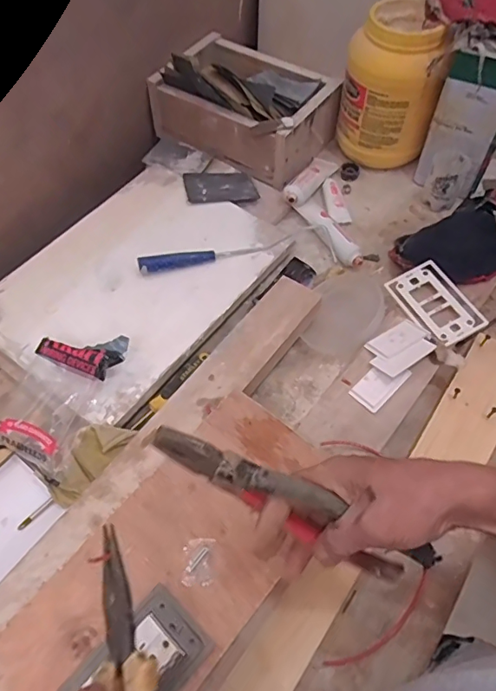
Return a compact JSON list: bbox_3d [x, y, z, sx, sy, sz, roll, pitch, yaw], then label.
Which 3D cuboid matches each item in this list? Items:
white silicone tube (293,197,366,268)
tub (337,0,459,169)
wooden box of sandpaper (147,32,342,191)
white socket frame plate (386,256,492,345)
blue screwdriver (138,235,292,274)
[{"bbox_3d":[0.132,-0.180,0.783,0.047,0.035,0.158,-28,62,-16],"label":"white silicone tube"},{"bbox_3d":[0.229,-0.424,0.814,0.140,0.199,0.144,8,59,5],"label":"tub"},{"bbox_3d":[-0.006,-0.432,0.877,0.303,0.109,0.205,34,64,19],"label":"wooden box of sandpaper"},{"bbox_3d":[0.248,-0.059,0.658,0.077,0.018,0.121,-22,61,-13],"label":"white socket frame plate"},{"bbox_3d":[-0.044,-0.132,0.716,0.224,0.019,0.029,-14,59,-8],"label":"blue screwdriver"}]

